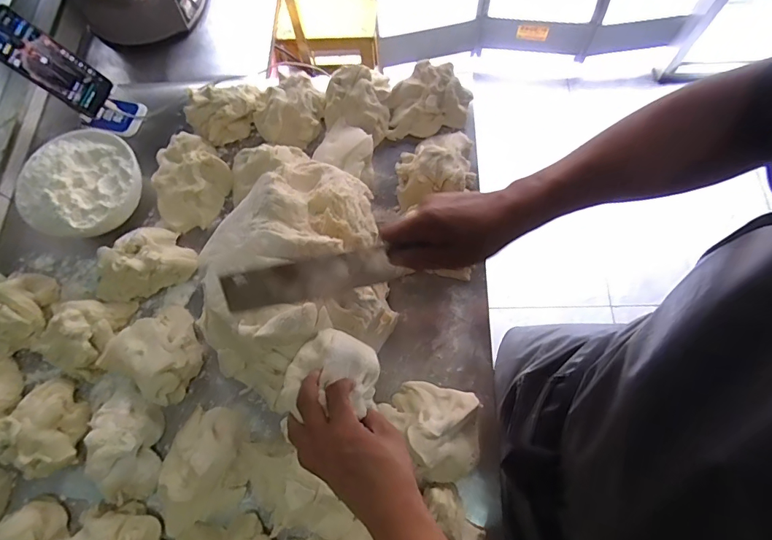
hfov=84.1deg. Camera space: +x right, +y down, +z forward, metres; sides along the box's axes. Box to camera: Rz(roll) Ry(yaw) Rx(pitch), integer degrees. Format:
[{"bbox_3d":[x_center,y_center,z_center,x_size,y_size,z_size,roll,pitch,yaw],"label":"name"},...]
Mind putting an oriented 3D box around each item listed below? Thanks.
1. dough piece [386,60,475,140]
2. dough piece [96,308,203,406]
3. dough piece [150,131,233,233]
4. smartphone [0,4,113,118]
[{"bbox_3d":[0.072,-0.287,0.716,0.140,0.064,0.109,-2,70,2],"label":"dough piece"},{"bbox_3d":[-0.322,0.110,0.608,0.120,0.056,0.116,-1,70,2],"label":"dough piece"},{"bbox_3d":[-0.321,-0.143,0.698,0.129,0.058,0.128,-1,70,2],"label":"dough piece"},{"bbox_3d":[-0.522,-0.321,0.669,0.010,0.162,0.078,5,71,36],"label":"smartphone"}]

